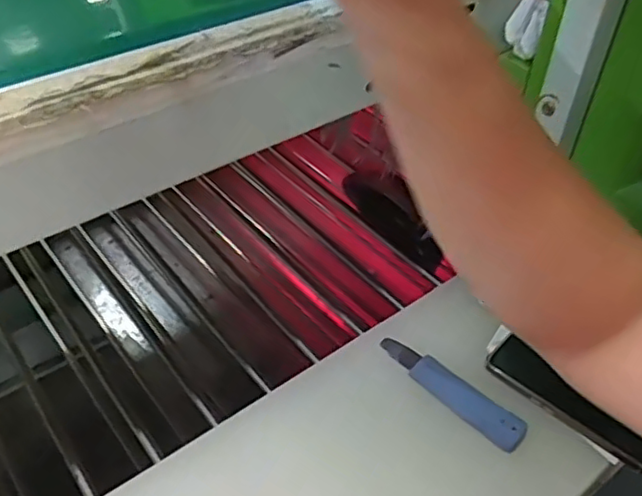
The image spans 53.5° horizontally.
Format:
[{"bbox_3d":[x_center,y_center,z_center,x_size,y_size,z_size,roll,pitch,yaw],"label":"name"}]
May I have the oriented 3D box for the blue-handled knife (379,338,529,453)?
[{"bbox_3d":[0.120,0.127,0.592,0.029,0.022,0.155,-32,55,-31],"label":"blue-handled knife"}]

